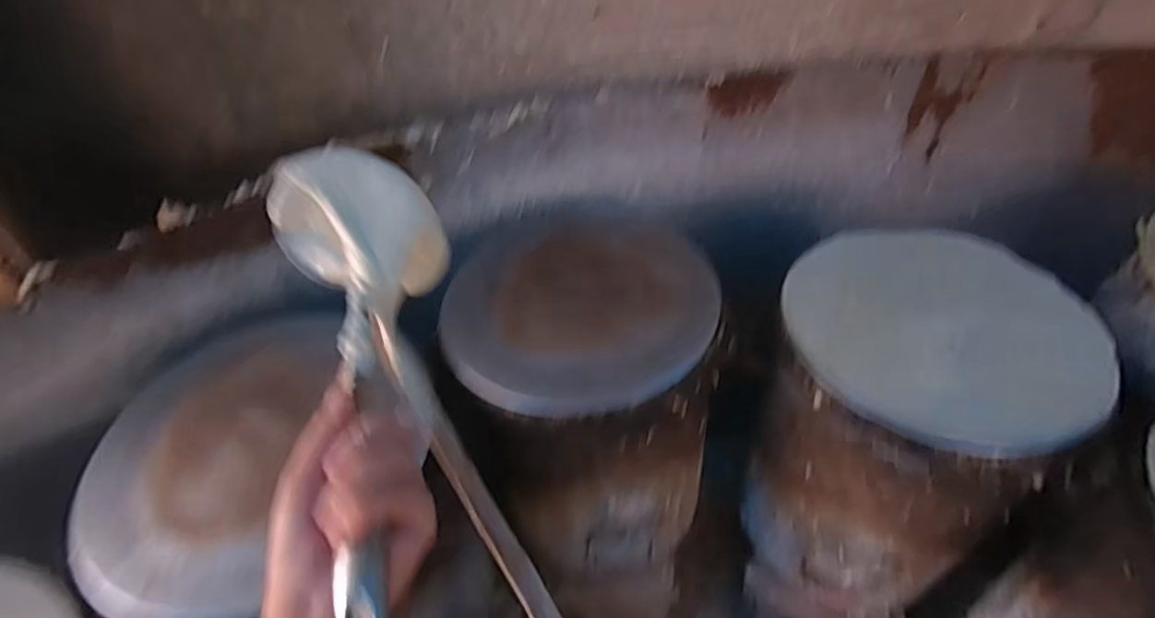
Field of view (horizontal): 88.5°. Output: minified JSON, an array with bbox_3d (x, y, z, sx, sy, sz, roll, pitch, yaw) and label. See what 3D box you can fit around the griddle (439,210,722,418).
[{"bbox_3d":[0.009,-0.031,0.829,0.353,0.051,0.418,5,41,5],"label":"griddle"}]

